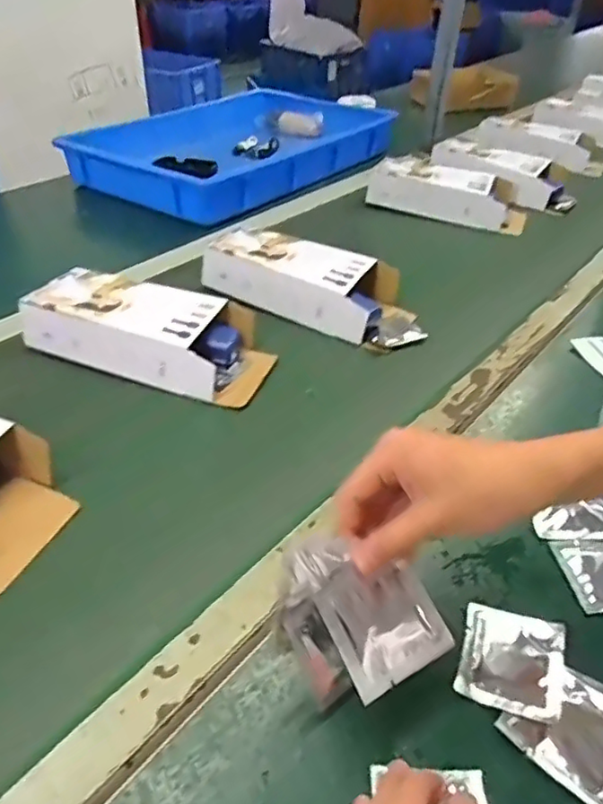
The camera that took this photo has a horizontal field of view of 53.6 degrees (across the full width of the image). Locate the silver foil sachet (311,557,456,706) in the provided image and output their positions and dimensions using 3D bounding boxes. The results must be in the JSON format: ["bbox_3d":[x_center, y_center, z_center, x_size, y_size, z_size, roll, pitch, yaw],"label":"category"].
[{"bbox_3d":[0.049,0.130,0.360,0.069,0.008,0.070,-20,72,-32],"label":"silver foil sachet"}]

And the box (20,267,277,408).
[{"bbox_3d":[-0.157,-0.073,0.631,0.250,0.059,0.112,15,41,13],"label":"box"}]

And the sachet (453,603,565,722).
[{"bbox_3d":[0.139,0.169,0.396,0.064,0.008,0.069,12,43,17],"label":"sachet"}]

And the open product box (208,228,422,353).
[{"bbox_3d":[0.018,-0.149,0.723,0.261,0.052,0.119,18,41,17],"label":"open product box"}]

